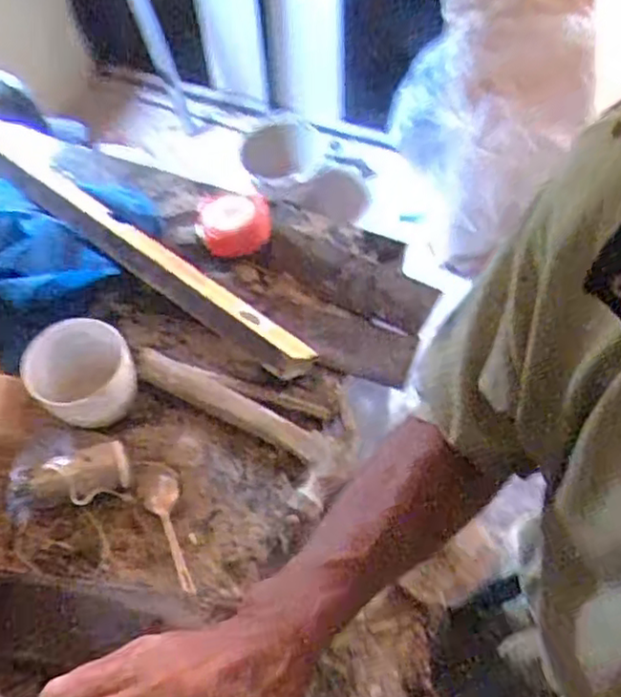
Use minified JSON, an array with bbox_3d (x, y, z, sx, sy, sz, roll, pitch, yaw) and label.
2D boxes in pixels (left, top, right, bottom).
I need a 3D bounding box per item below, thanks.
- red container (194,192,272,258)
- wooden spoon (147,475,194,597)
[{"bbox_3d":[-0.091,-0.152,0.814,0.087,0.043,0.072,-15,58,-6],"label":"red container"},{"bbox_3d":[-0.132,0.171,0.636,0.032,0.019,0.120,-14,58,-6],"label":"wooden spoon"}]

